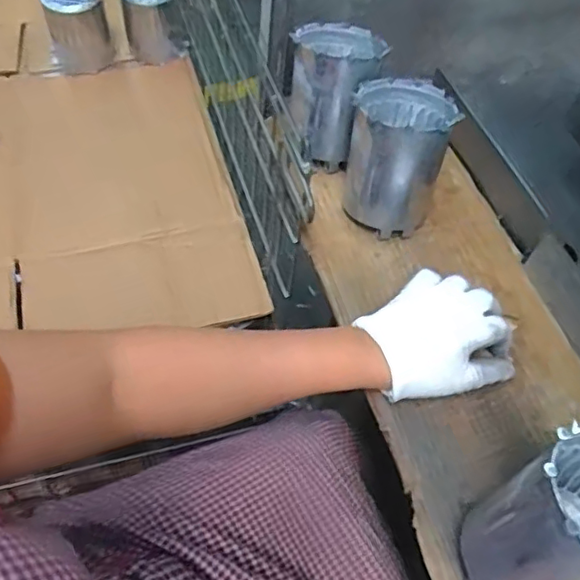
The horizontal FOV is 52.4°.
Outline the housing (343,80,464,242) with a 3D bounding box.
[{"bbox_3d":[0.104,-0.134,0.587,0.093,0.119,0.118,7,57,0],"label":"housing"}]

